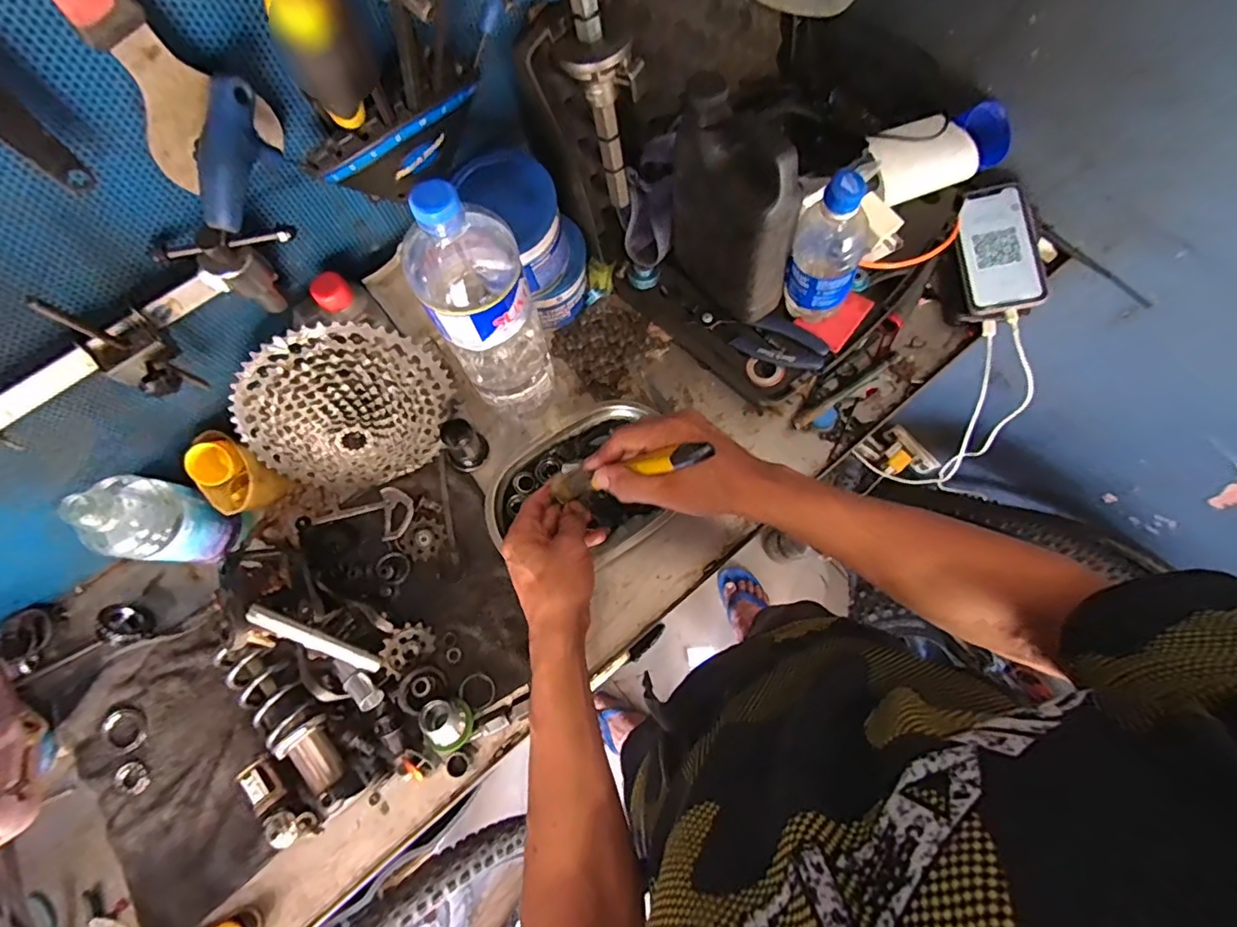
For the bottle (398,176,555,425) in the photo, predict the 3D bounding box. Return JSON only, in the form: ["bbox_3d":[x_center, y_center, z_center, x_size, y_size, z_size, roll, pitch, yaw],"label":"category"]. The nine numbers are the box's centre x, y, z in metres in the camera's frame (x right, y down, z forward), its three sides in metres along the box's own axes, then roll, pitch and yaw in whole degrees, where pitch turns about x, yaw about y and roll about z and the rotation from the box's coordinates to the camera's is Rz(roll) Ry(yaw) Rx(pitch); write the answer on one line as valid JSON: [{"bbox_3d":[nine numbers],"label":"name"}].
[{"bbox_3d":[-0.117,-0.129,0.518,0.090,0.315,0.085,-19,75,-3],"label":"bottle"}]

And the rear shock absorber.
[{"bbox_3d":[-0.316,0.246,0.553,0.057,0.046,0.190,-43,78,-9],"label":"rear shock absorber"}]

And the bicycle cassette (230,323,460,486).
[{"bbox_3d":[-0.259,-0.042,0.555,0.196,0.191,0.056,-20,45,-10],"label":"bicycle cassette"}]

